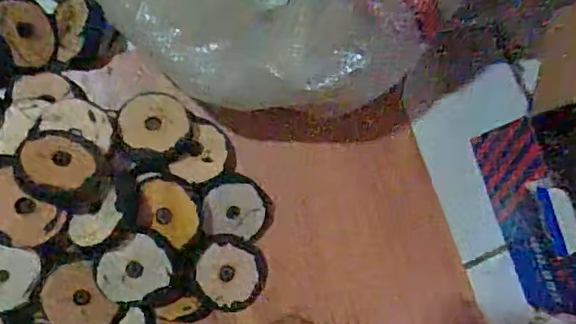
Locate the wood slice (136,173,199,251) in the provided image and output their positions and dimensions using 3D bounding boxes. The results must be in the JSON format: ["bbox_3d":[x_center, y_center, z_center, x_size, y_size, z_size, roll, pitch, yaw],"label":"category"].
[{"bbox_3d":[-0.079,0.031,0.381,0.048,0.007,0.035,35,67,-19],"label":"wood slice"}]

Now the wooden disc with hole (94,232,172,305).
[{"bbox_3d":[-0.097,0.068,0.373,0.045,0.004,0.038,-29,104,-8],"label":"wooden disc with hole"}]

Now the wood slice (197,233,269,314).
[{"bbox_3d":[-0.038,0.077,0.405,0.059,0.007,0.047,41,75,-29],"label":"wood slice"}]

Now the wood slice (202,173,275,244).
[{"bbox_3d":[-0.037,0.033,0.415,0.051,0.013,0.046,-5,98,-21],"label":"wood slice"}]

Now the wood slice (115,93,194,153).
[{"bbox_3d":[-0.092,-0.029,0.405,0.047,0.008,0.051,3,54,-12],"label":"wood slice"}]

